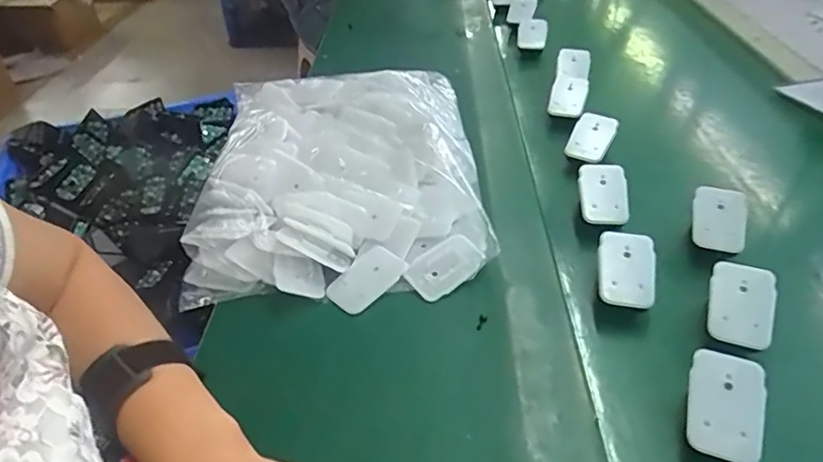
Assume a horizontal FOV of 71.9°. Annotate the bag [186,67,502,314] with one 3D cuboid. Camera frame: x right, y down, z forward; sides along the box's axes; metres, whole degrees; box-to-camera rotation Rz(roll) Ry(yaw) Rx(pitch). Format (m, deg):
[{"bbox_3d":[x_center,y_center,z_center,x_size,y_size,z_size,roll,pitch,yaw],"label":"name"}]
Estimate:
[{"bbox_3d":[-0.073,-0.062,0.589,0.288,0.082,0.300,-1,41,-2],"label":"bag"}]

